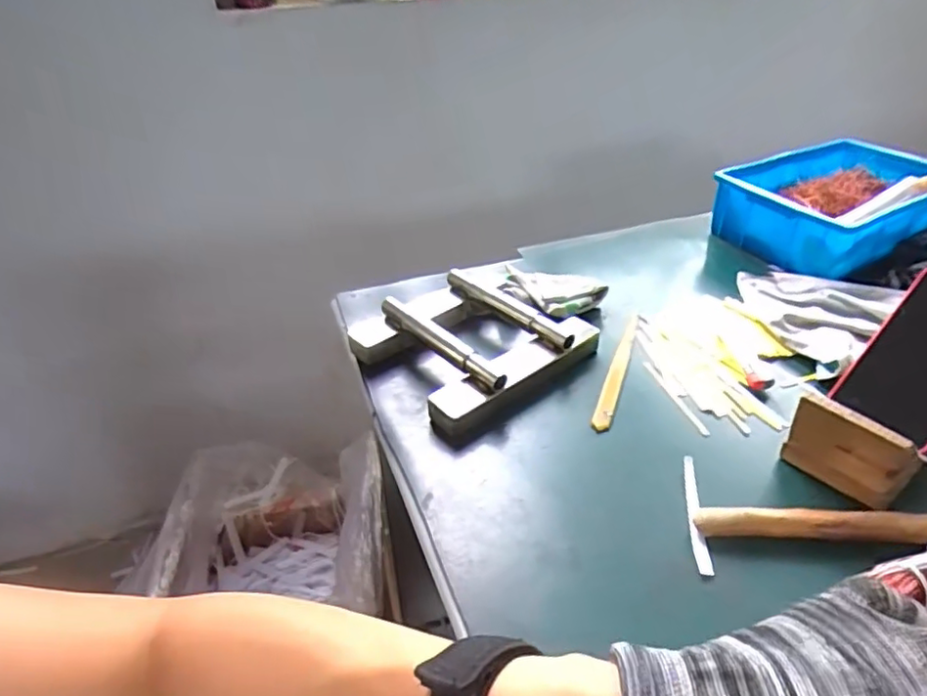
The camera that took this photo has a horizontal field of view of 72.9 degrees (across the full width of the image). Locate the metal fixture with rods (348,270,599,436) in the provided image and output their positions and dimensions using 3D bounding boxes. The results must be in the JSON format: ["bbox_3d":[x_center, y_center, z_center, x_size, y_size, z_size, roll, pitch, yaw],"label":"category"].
[{"bbox_3d":[0.000,-0.008,0.641,0.194,0.054,0.192,26,44,35],"label":"metal fixture with rods"}]

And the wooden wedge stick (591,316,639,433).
[{"bbox_3d":[0.156,0.019,0.634,0.017,0.006,0.195,10,37,19],"label":"wooden wedge stick"}]

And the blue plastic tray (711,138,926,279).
[{"bbox_3d":[0.505,-0.196,0.845,0.293,0.082,0.193,-19,38,-23],"label":"blue plastic tray"}]

